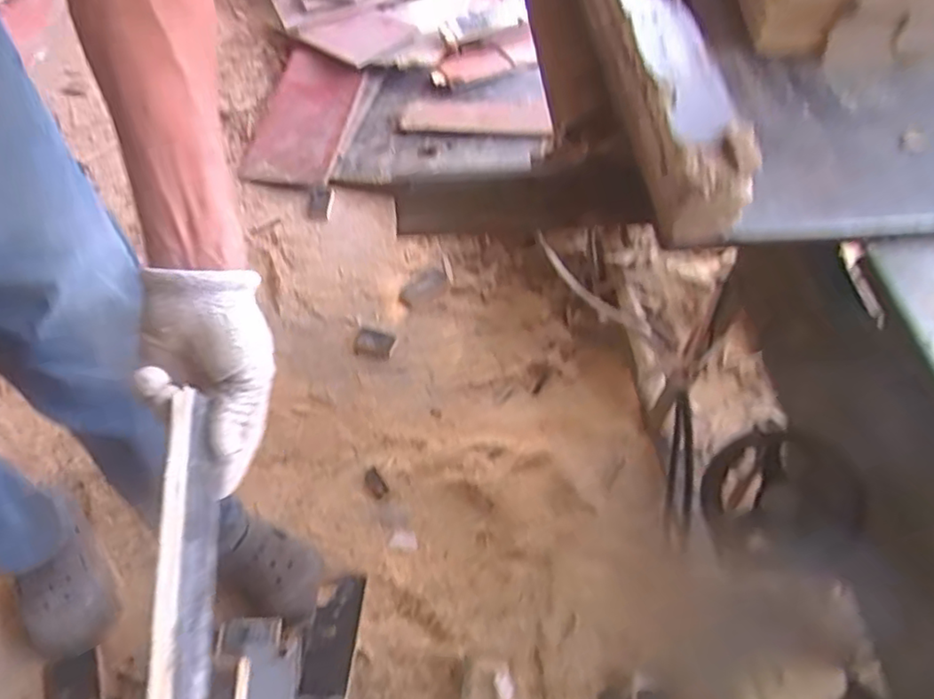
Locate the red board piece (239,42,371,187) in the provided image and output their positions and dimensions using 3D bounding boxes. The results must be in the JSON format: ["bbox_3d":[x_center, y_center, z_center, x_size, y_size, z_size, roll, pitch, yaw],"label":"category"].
[{"bbox_3d":[-0.433,-0.630,1.727,0.261,0.012,0.432,11,72,17],"label":"red board piece"}]

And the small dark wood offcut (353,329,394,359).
[{"bbox_3d":[-0.196,-0.012,1.348,0.079,0.012,0.069,14,57,7],"label":"small dark wood offcut"}]

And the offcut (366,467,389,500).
[{"bbox_3d":[-0.169,0.245,1.167,0.031,0.011,0.062,-24,60,-17],"label":"offcut"}]

